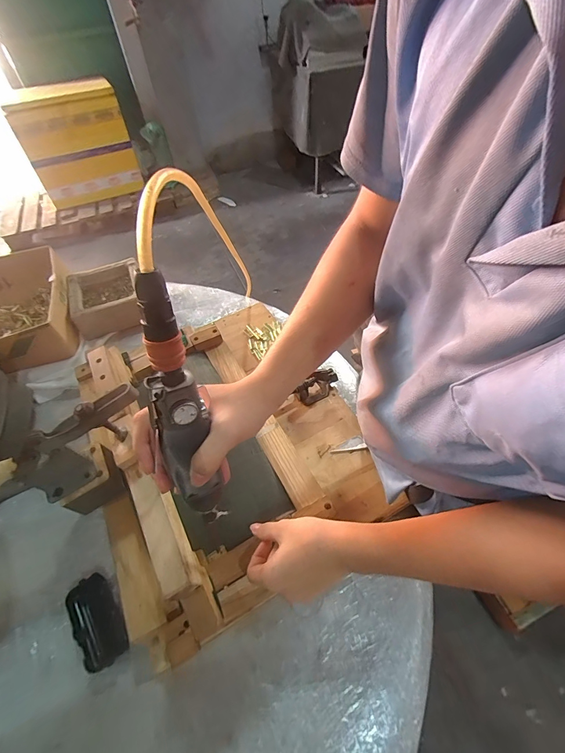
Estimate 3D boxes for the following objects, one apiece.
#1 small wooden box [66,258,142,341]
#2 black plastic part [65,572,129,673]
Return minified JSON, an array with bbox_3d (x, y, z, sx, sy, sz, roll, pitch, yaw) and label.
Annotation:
[{"bbox_3d":[-0.410,-0.191,0.828,0.166,0.067,0.173,-18,54,-10],"label":"small wooden box"},{"bbox_3d":[-0.243,0.321,0.455,0.049,0.027,0.108,-33,58,-20],"label":"black plastic part"}]

